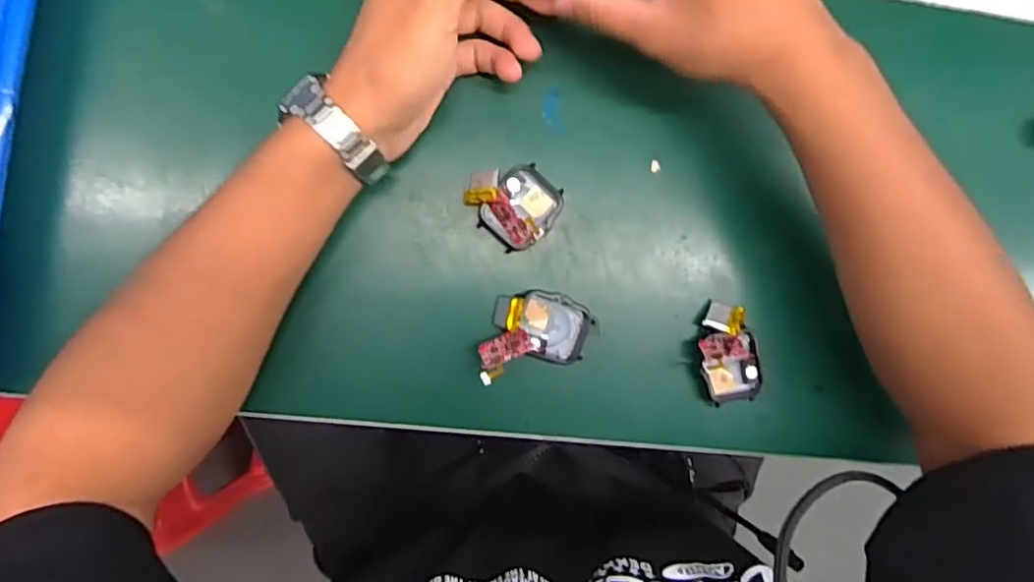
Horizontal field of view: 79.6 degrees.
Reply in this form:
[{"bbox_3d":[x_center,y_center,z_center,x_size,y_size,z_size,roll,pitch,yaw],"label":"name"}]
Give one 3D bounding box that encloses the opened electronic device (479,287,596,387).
[{"bbox_3d":[0.011,0.024,0.365,0.067,0.019,0.044,-6,93,-6],"label":"opened electronic device"}]

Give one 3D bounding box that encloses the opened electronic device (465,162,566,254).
[{"bbox_3d":[-0.001,-0.053,0.360,0.051,0.021,0.045,45,87,-6],"label":"opened electronic device"}]

